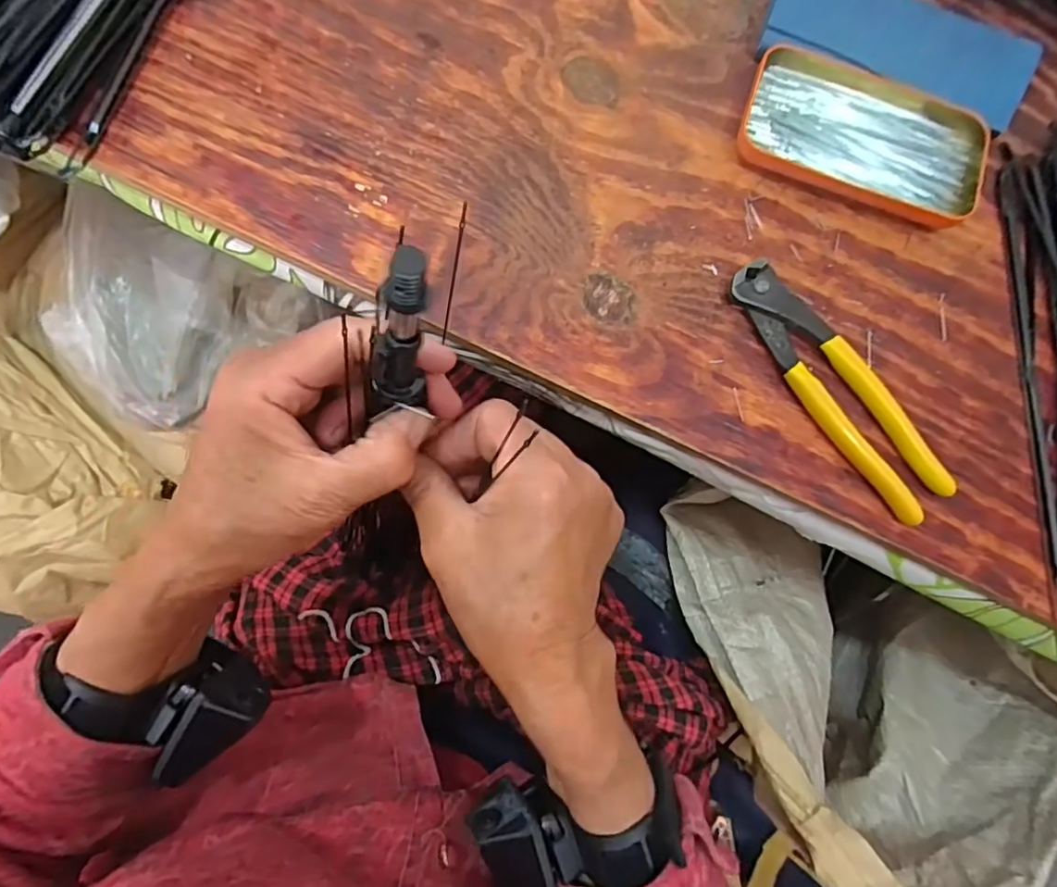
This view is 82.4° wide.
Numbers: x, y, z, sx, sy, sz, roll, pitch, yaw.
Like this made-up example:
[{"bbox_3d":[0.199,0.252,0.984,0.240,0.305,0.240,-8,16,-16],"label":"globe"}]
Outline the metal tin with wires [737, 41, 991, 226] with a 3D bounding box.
[{"bbox_3d":[0.201,-0.187,0.362,0.142,0.020,0.081,20,81,-2],"label":"metal tin with wires"}]

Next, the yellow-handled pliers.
[{"bbox_3d":[0.172,-0.032,0.337,0.039,0.016,0.163,-32,86,-8],"label":"yellow-handled pliers"}]

